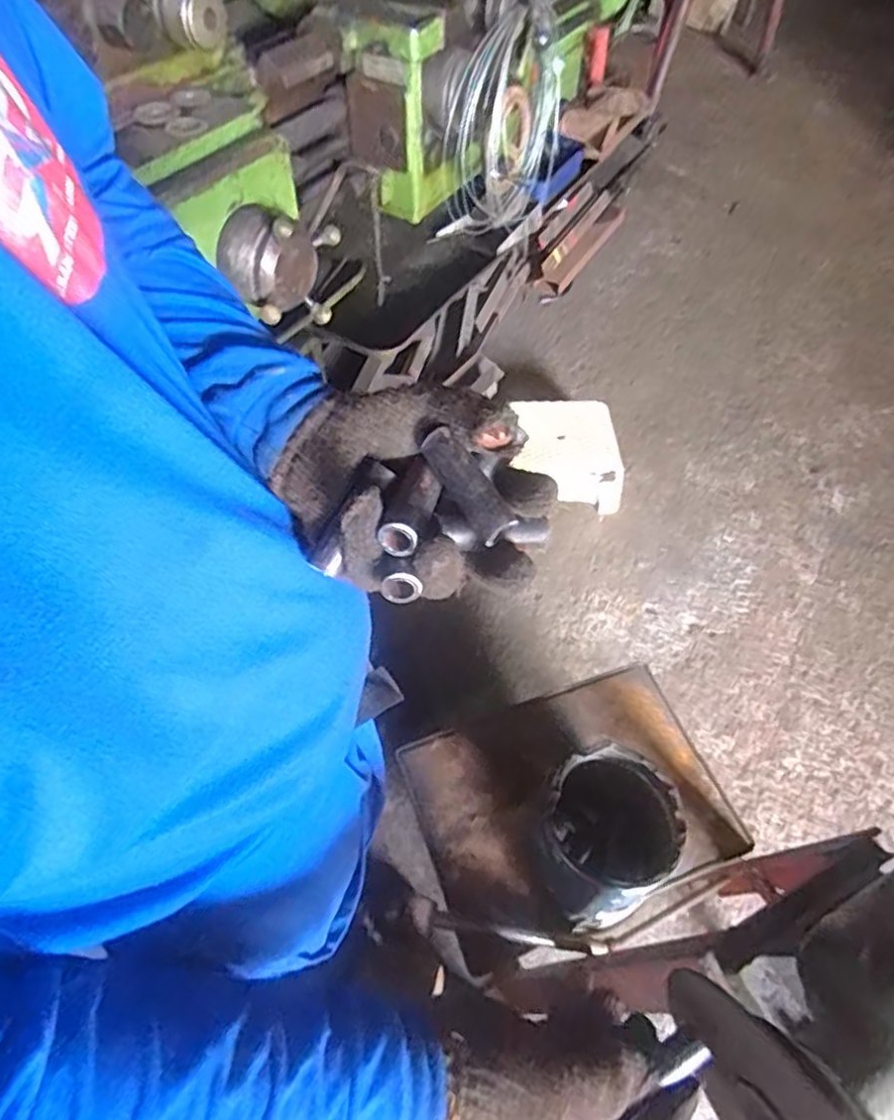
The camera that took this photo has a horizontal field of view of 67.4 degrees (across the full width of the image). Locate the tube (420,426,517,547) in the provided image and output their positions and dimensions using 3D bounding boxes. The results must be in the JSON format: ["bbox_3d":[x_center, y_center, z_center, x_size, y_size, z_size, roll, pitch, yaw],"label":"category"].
[{"bbox_3d":[0.012,-0.041,0.358,0.017,0.017,0.065,-31,70,-21],"label":"tube"}]

